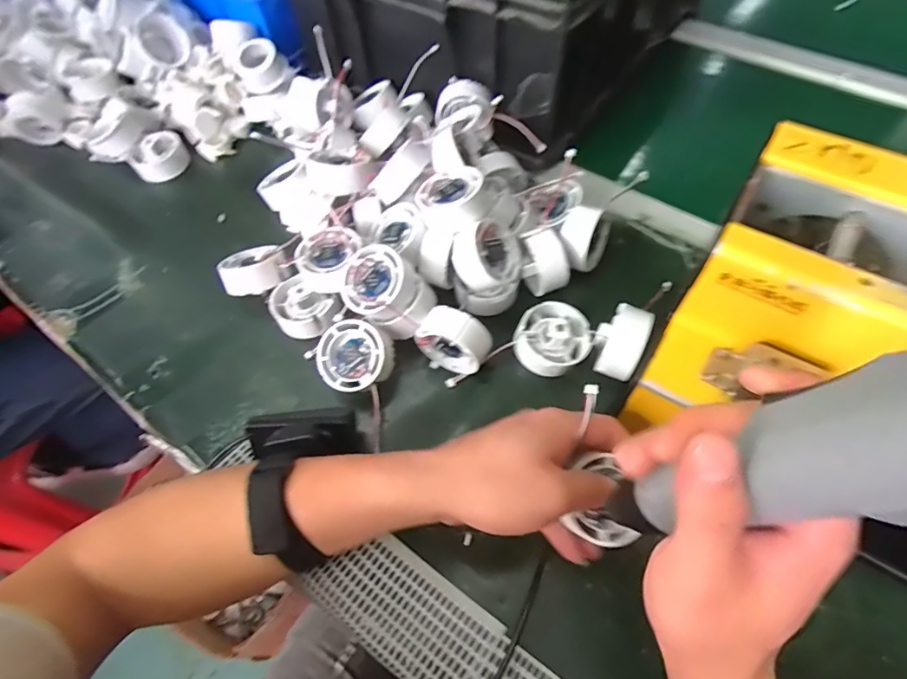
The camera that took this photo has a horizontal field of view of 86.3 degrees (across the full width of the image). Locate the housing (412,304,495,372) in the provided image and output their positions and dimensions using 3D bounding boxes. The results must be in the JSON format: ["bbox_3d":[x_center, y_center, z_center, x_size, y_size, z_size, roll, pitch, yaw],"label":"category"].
[{"bbox_3d":[0.000,0.001,0.375,0.053,0.050,0.027,23,64,16],"label":"housing"}]

